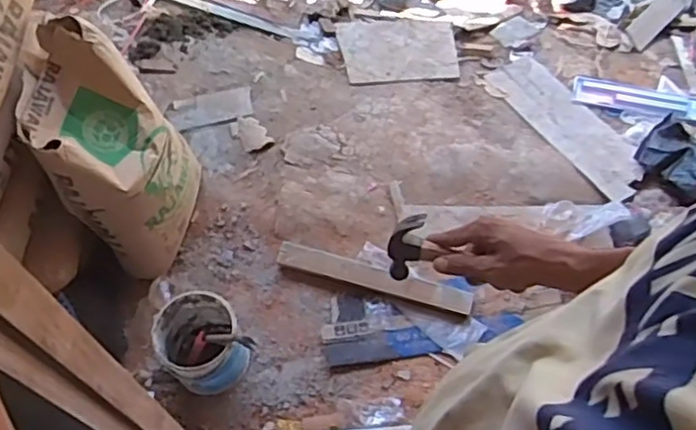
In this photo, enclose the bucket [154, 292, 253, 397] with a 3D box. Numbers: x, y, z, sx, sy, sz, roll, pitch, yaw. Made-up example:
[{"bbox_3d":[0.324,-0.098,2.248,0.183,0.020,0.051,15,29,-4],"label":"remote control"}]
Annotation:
[{"bbox_3d":[-0.334,0.295,1.503,0.178,0.168,0.194,1,60,-1],"label":"bucket"}]

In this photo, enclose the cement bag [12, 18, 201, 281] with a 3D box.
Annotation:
[{"bbox_3d":[-0.538,-0.156,1.567,0.315,0.464,0.421,-22,63,-13],"label":"cement bag"}]

